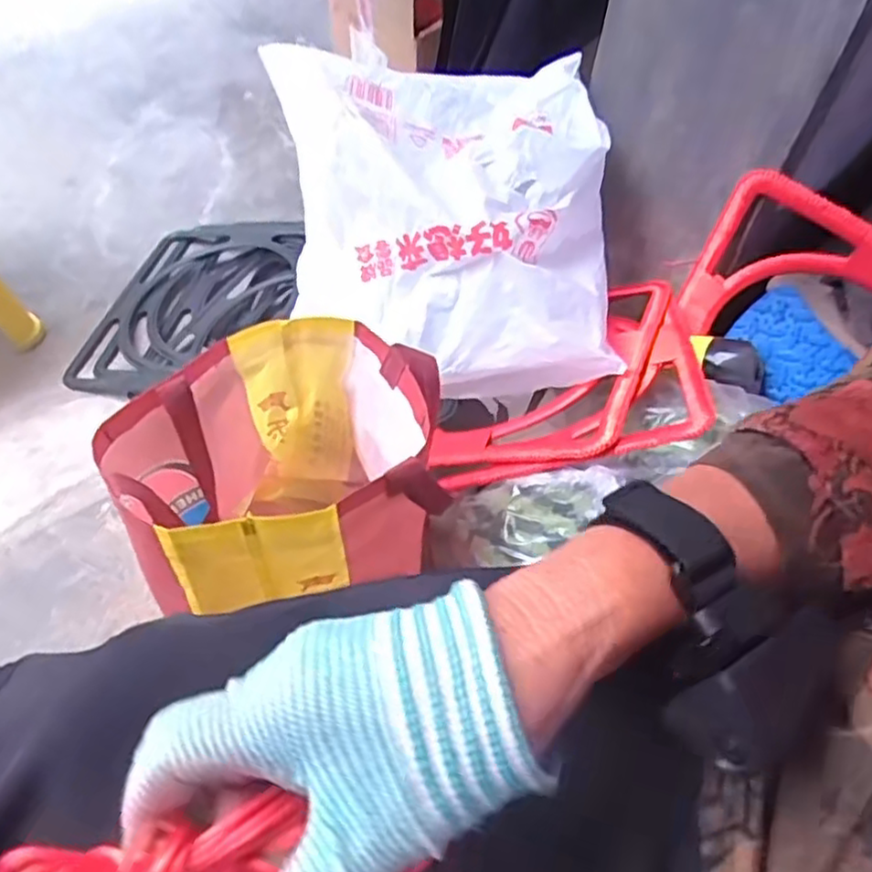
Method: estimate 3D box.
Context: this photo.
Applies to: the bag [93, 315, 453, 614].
[{"bbox_3d":[-0.134,0.064,0.672,0.264,0.295,0.219,-9,57,-9],"label":"bag"}]

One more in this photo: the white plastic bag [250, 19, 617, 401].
[{"bbox_3d":[0.004,-0.232,0.746,0.361,0.178,0.315,4,55,0],"label":"white plastic bag"}]

